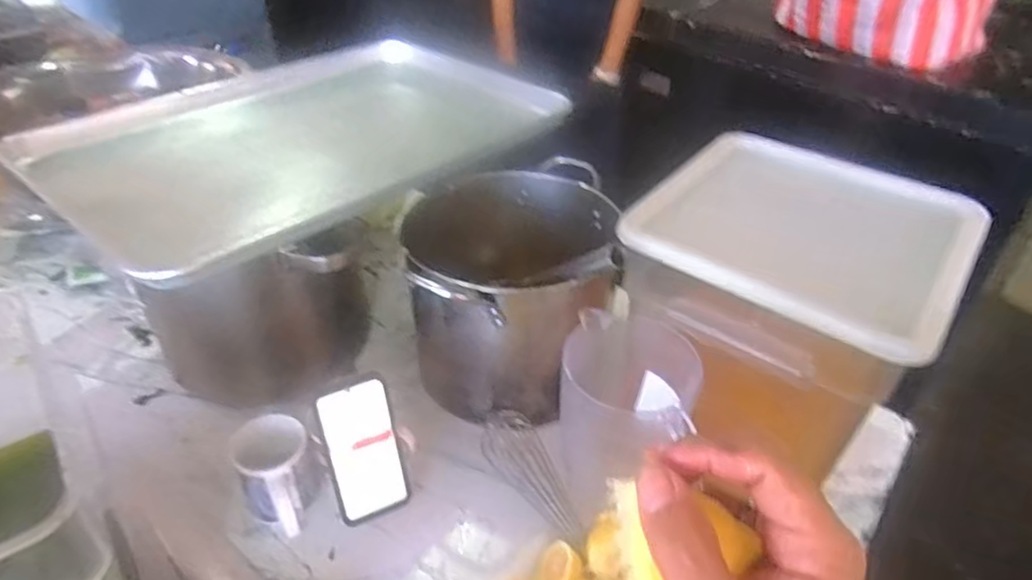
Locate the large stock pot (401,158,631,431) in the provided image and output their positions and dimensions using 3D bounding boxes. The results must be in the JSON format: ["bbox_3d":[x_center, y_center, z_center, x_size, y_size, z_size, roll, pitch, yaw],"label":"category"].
[{"bbox_3d":[-0.020,-0.010,0.854,0.270,0.217,0.320,0,37,-2],"label":"large stock pot"}]

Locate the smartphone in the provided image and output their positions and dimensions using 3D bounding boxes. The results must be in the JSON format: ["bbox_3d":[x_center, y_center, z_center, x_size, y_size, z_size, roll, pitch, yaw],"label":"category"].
[{"bbox_3d":[-0.163,0.174,0.685,0.075,0.165,0.009,-19,26,-27],"label":"smartphone"}]

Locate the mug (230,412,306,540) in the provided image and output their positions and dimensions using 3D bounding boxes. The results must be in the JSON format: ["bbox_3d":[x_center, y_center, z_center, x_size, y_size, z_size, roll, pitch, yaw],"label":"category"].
[{"bbox_3d":[-0.255,0.198,0.683,0.075,0.070,0.108,-21,43,-27],"label":"mug"}]

